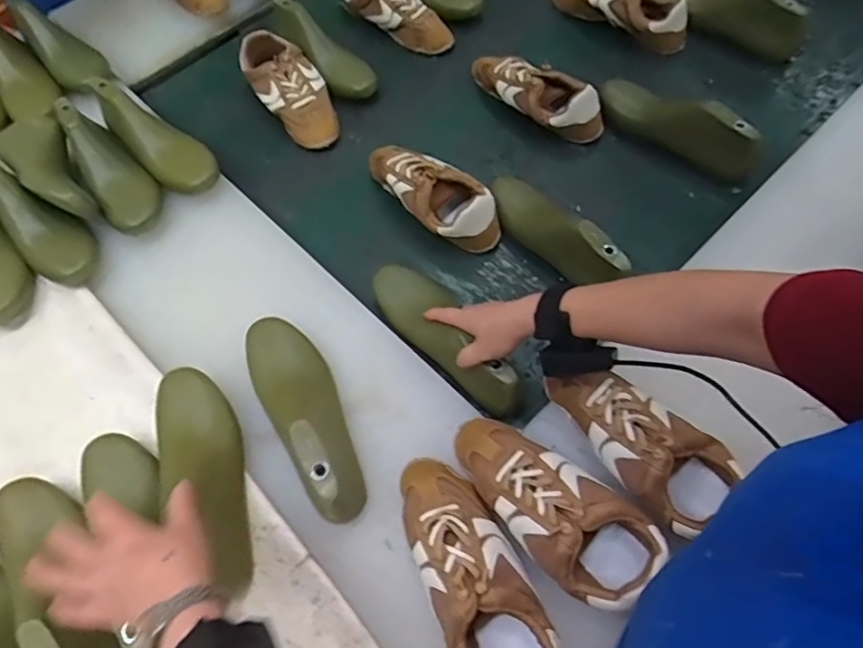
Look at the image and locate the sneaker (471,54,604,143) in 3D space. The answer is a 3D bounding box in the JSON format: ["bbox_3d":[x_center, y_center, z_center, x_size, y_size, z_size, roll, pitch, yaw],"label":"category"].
[{"bbox_3d":[0.153,-0.352,0.865,0.223,0.069,0.077,35,71,19],"label":"sneaker"}]

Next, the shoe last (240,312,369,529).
[{"bbox_3d":[-0.130,0.084,0.589,0.074,0.088,0.230,-28,65,-10],"label":"shoe last"}]

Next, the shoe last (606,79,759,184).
[{"bbox_3d":[0.356,-0.293,0.829,0.083,0.085,0.233,-37,67,-14],"label":"shoe last"}]

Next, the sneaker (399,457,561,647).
[{"bbox_3d":[0.038,0.227,0.521,0.085,0.070,0.223,-24,63,-10],"label":"sneaker"}]

